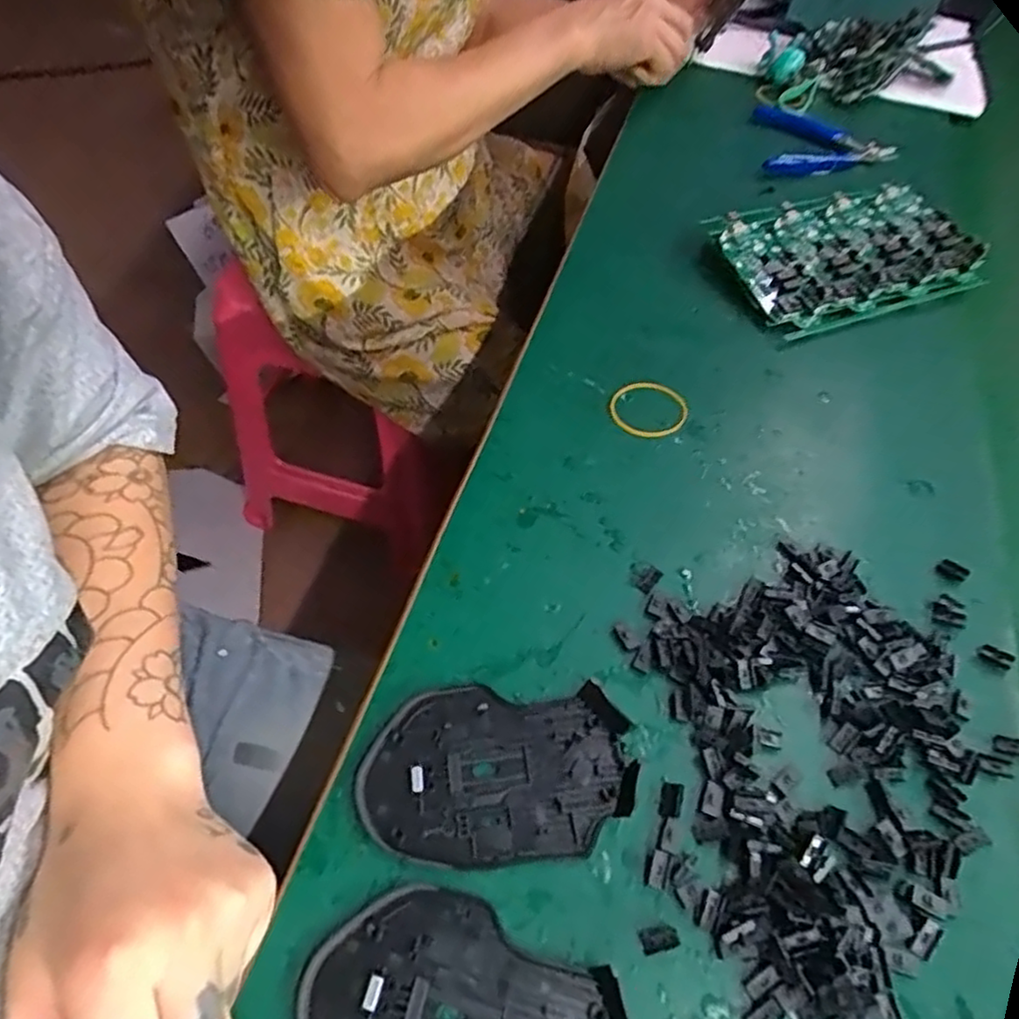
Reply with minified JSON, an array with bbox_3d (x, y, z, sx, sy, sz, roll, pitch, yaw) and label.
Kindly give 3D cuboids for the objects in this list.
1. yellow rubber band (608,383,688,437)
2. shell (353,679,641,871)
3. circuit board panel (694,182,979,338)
[{"bbox_3d":[0.087,-0.062,0.424,0.048,0.007,0.042,0,55,-3],"label":"yellow rubber band"},{"bbox_3d":[-0.006,0.112,0.292,0.113,0.010,0.071,0,55,-3],"label":"shell"},{"bbox_3d":[0.248,-0.191,0.505,0.186,0.031,0.115,-17,58,-14],"label":"circuit board panel"}]

